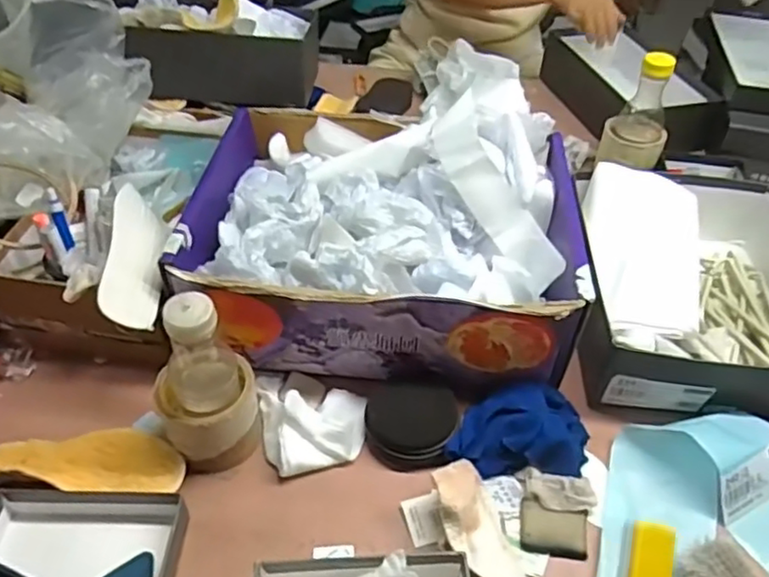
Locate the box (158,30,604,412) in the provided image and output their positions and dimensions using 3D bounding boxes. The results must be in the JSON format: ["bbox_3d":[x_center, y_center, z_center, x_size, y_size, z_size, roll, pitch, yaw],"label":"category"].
[{"bbox_3d":[0.002,-0.070,0.724,0.406,0.184,0.313,8,45,6],"label":"box"}]

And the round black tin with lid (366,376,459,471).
[{"bbox_3d":[0.027,0.127,0.641,0.087,0.032,0.096,11,45,9],"label":"round black tin with lid"}]

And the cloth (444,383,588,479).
[{"bbox_3d":[0.128,0.135,0.636,0.132,0.045,0.086,2,45,0],"label":"cloth"}]

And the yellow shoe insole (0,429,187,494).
[{"bbox_3d":[-0.289,0.166,0.613,0.202,0.029,0.058,2,45,0],"label":"yellow shoe insole"}]

